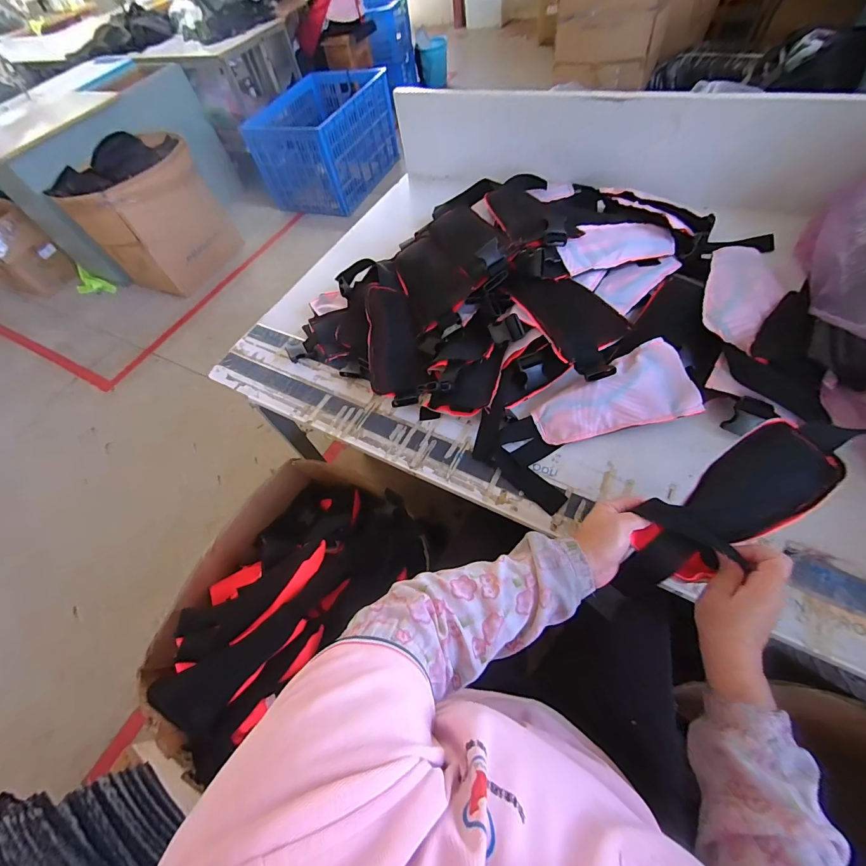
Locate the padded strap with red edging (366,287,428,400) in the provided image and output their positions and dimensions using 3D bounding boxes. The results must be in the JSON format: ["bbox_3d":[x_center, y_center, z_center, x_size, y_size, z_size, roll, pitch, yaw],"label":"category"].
[{"bbox_3d":[-0.078,-0.180,0.753,0.104,0.026,0.233,-5,77,-22],"label":"padded strap with red edging"}]

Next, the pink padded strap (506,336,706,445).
[{"bbox_3d":[0.275,-0.061,0.630,0.270,0.037,0.124,-15,60,11],"label":"pink padded strap"}]

